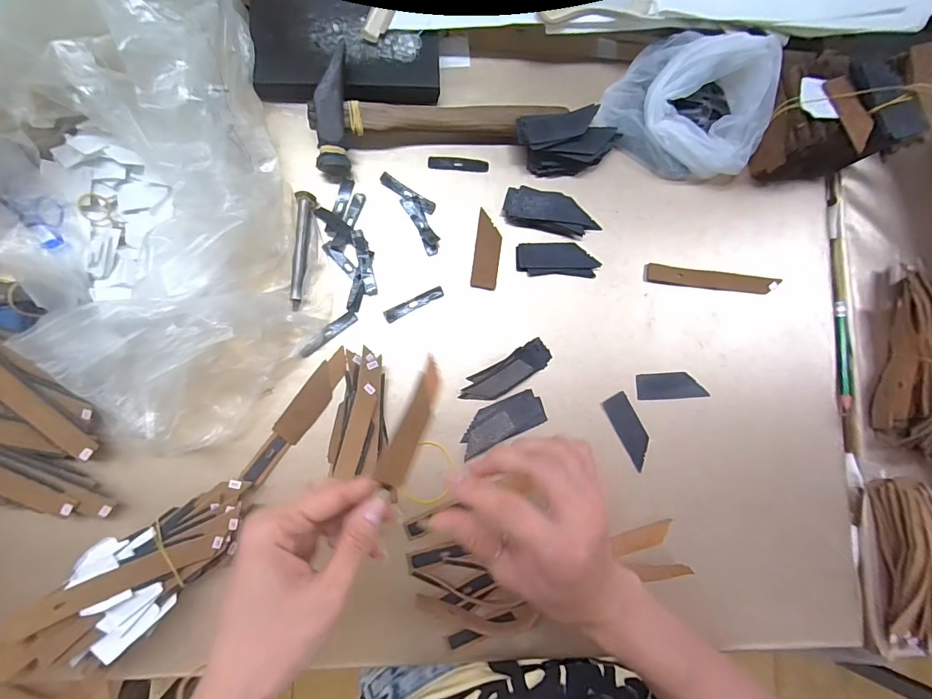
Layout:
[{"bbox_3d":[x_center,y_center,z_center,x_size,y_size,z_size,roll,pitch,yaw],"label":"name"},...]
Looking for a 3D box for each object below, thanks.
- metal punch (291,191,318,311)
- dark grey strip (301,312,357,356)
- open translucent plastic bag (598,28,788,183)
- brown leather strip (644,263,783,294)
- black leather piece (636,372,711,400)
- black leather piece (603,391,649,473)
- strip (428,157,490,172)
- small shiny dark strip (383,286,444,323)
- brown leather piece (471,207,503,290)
[{"bbox_3d":[-0.134,-0.080,0.345,0.013,0.011,0.093,5,84,-6],"label":"metal punch"},{"bbox_3d":[-0.111,-0.013,0.344,0.052,0.007,0.010,-38,90,-8],"label":"dark grey strip"},{"bbox_3d":[0.200,-0.214,0.370,0.134,0.059,0.110,29,82,-3],"label":"open translucent plastic bag"},{"bbox_3d":[0.223,-0.063,0.388,0.127,0.008,0.017,5,84,-6],"label":"brown leather strip"},{"bbox_3d":[0.183,0.032,0.381,0.062,0.004,0.023,-3,81,-6],"label":"black leather piece"},{"bbox_3d":[0.142,0.070,0.367,0.022,0.004,0.064,-26,88,-8],"label":"black leather piece"},{"bbox_3d":[-0.006,-0.162,0.373,0.051,0.004,0.012,3,84,-6],"label":"strip"},{"bbox_3d":[-0.043,-0.038,0.357,0.053,0.004,0.010,-26,88,-8],"label":"small shiny dark strip"},{"bbox_3d":[0.019,-0.085,0.368,0.022,0.005,0.065,7,84,-5],"label":"brown leather piece"}]

